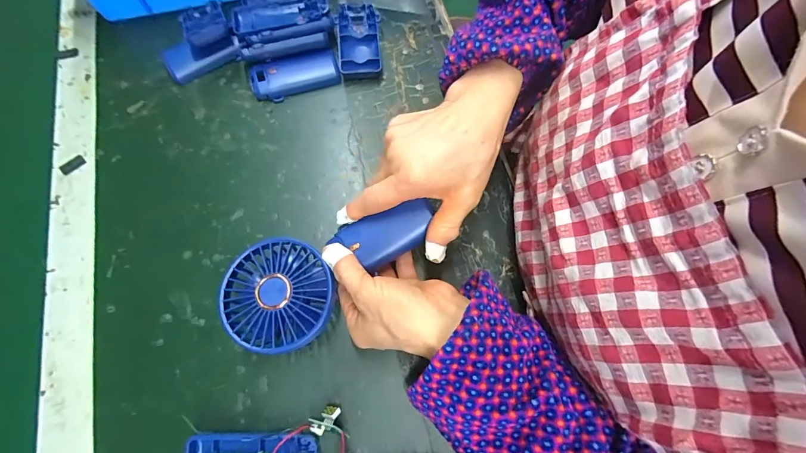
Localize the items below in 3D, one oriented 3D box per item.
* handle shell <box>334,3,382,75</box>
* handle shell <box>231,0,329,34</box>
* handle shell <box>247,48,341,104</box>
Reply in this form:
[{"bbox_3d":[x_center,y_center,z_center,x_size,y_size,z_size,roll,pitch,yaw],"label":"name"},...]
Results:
[{"bbox_3d":[-0.051,-0.217,0.410,0.050,0.017,0.098,-7,71,-4],"label":"handle shell"},{"bbox_3d":[-0.137,-0.244,0.408,0.112,0.025,0.059,-27,74,-10],"label":"handle shell"},{"bbox_3d":[-0.117,-0.164,0.386,0.093,0.018,0.043,-20,73,-8],"label":"handle shell"}]

